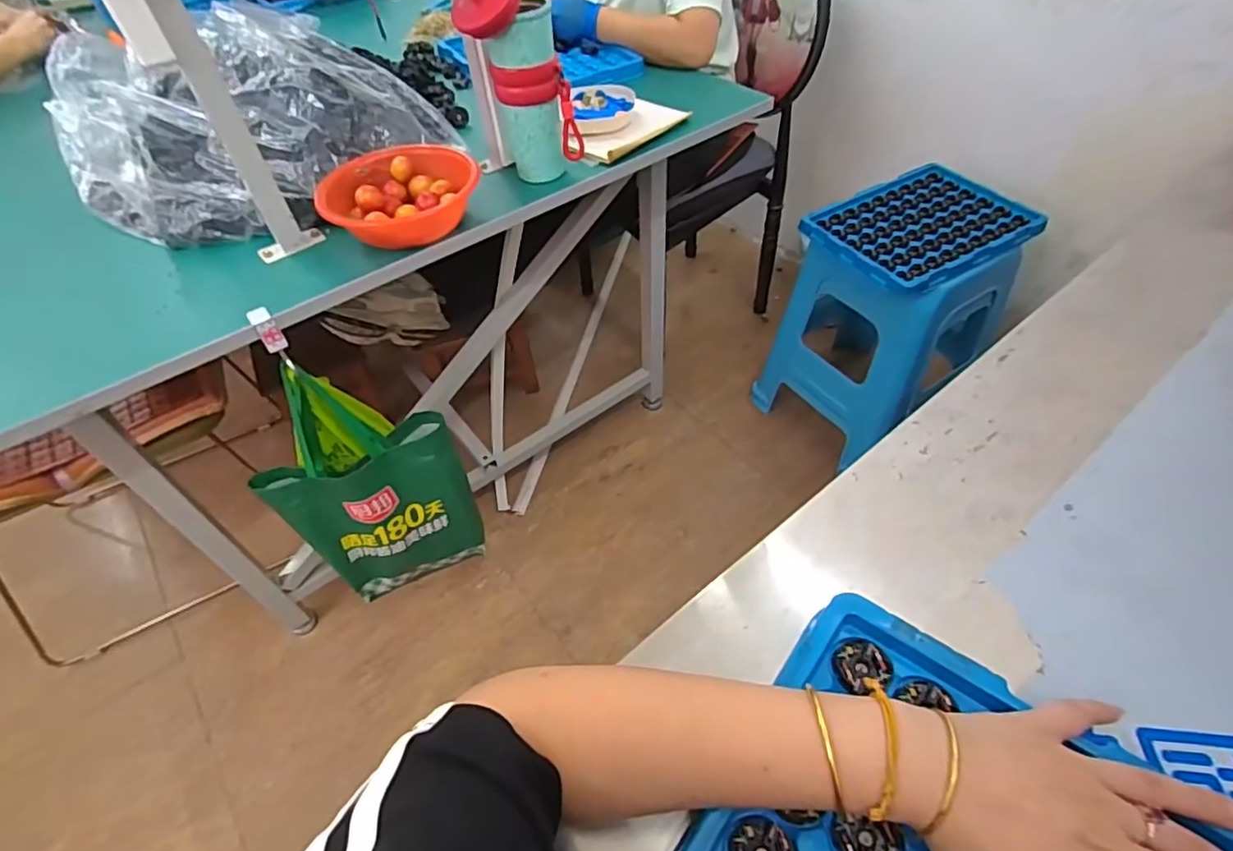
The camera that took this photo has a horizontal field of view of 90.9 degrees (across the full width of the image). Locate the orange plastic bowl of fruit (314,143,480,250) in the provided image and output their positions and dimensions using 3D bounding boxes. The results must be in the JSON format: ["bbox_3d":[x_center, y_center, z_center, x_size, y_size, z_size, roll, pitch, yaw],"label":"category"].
[{"bbox_3d":[-0.283,-0.299,0.803,0.193,0.076,0.146,-19,52,-12],"label":"orange plastic bowl of fruit"}]

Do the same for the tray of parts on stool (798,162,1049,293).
[{"bbox_3d":[0.588,-0.387,1.157,0.389,0.028,0.283,-26,54,-18],"label":"tray of parts on stool"}]

